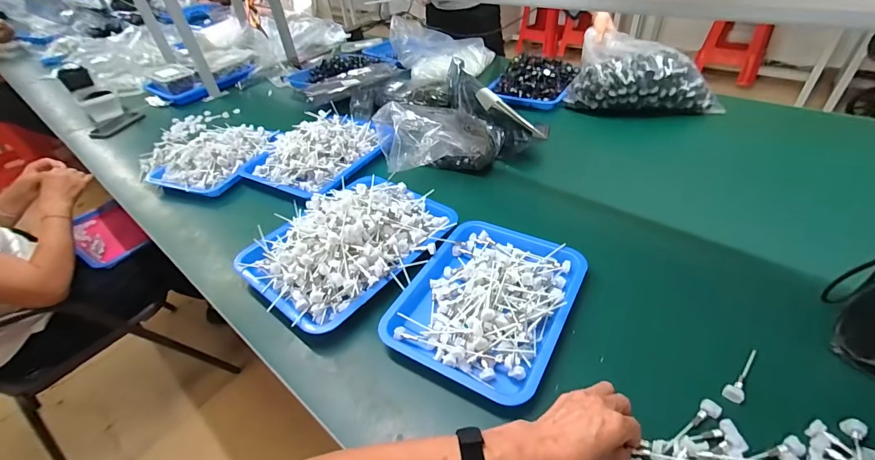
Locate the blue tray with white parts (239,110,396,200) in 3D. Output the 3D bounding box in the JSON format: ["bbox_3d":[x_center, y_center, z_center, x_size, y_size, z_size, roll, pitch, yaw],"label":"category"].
[{"bbox_3d":[-0.286,-0.201,0.918,0.275,0.072,0.292,16,46,24],"label":"blue tray with white parts"}]

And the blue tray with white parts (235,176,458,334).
[{"bbox_3d":[-0.154,0.000,0.661,0.264,0.070,0.330,30,53,34],"label":"blue tray with white parts"}]

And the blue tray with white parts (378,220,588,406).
[{"bbox_3d":[0.077,0.094,0.570,0.225,0.045,0.278,18,47,26],"label":"blue tray with white parts"}]

